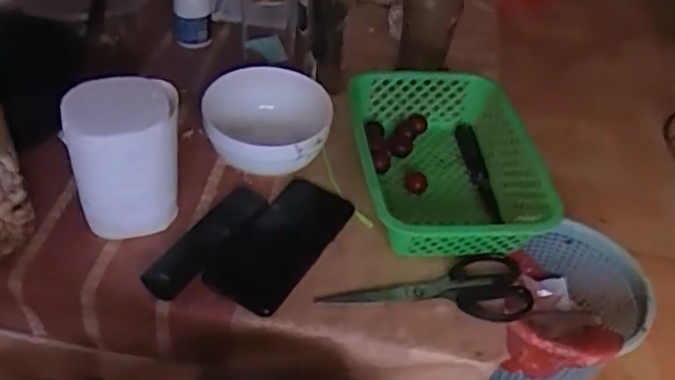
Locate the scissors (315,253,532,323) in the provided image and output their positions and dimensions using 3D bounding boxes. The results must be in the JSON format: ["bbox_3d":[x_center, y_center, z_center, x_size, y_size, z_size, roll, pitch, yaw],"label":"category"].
[{"bbox_3d":[0.083,0.088,0.617,0.196,0.009,0.067,1,45,-6],"label":"scissors"}]

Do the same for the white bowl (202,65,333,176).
[{"bbox_3d":[-0.076,-0.067,0.717,0.129,0.073,0.137,4,44,-3],"label":"white bowl"}]

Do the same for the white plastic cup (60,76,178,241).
[{"bbox_3d":[-0.196,-0.026,0.619,0.094,0.136,0.084,-6,46,-13],"label":"white plastic cup"}]

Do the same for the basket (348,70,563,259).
[{"bbox_3d":[0.116,-0.028,0.703,0.187,0.064,0.246,0,45,-7],"label":"basket"}]

